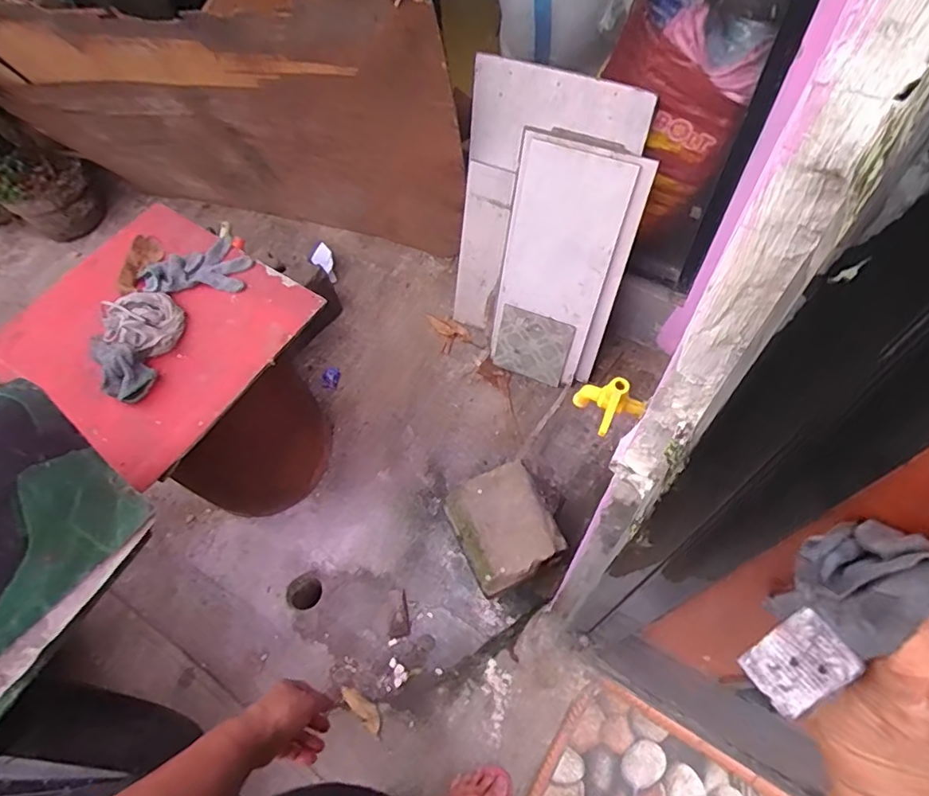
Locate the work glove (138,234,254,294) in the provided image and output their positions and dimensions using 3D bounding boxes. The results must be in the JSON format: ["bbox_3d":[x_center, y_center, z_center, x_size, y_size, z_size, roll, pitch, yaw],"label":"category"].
[{"bbox_3d":[-0.463,-0.223,0.951,0.177,0.033,0.118,-17,59,-24],"label":"work glove"}]

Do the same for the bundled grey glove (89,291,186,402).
[{"bbox_3d":[-0.523,-0.088,0.864,0.105,0.055,0.191,10,61,10],"label":"bundled grey glove"}]

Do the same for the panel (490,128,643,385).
[{"bbox_3d":[0.211,-0.315,1.300,0.255,0.542,0.019,21,37,14],"label":"panel"}]

